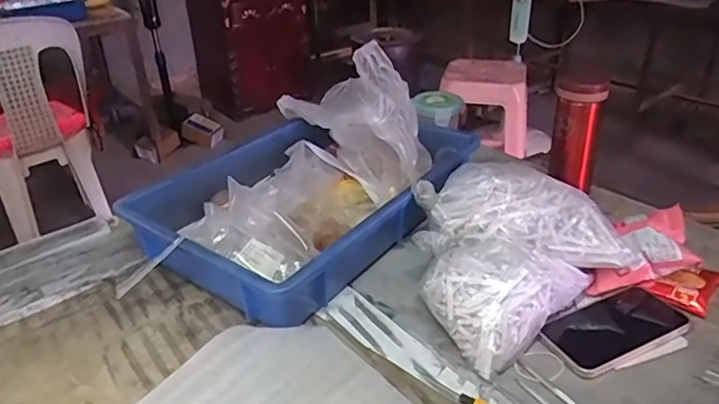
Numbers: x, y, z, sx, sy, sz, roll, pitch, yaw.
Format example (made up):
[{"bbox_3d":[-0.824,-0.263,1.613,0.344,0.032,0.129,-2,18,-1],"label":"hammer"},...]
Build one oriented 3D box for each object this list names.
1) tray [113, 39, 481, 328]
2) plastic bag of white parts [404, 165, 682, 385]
[{"bbox_3d":[-0.061,-0.045,0.713,0.268,0.209,0.413,21,38,34],"label":"tray"},{"bbox_3d":[0.174,0.042,0.617,0.246,0.106,0.227,-18,34,-25],"label":"plastic bag of white parts"}]

